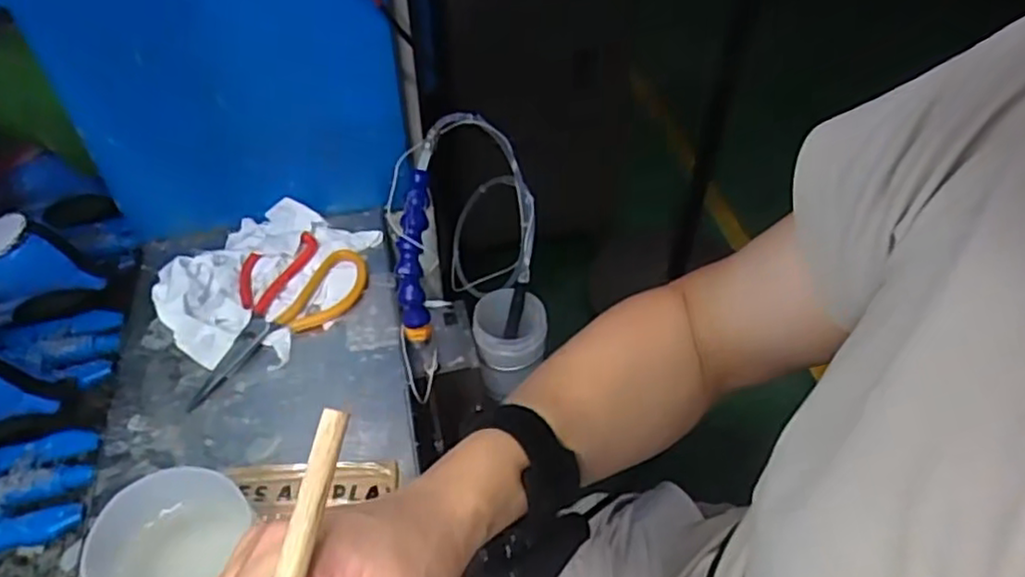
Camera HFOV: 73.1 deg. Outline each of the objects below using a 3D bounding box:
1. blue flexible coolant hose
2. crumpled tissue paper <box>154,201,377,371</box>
[{"bbox_3d":[-0.083,-0.027,0.584,0.023,0.034,0.143,1,91,7],"label":"blue flexible coolant hose"},{"bbox_3d":[-0.225,-0.016,0.630,0.157,0.040,0.194,11,50,8],"label":"crumpled tissue paper"}]

